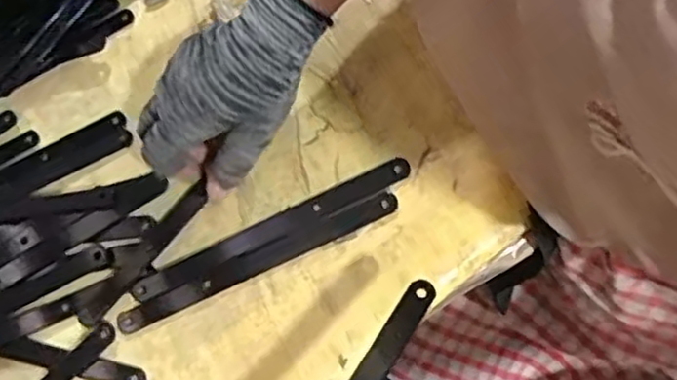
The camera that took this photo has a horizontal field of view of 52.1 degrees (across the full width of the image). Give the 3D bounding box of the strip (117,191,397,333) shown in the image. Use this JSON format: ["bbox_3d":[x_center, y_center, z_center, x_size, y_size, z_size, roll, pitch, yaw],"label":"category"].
[{"bbox_3d":[-0.055,0.048,0.461,0.199,0.004,0.017,-25,71,3],"label":"strip"}]

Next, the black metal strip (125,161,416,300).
[{"bbox_3d":[-0.046,0.026,0.466,0.199,0.004,0.018,-25,68,3],"label":"black metal strip"}]

